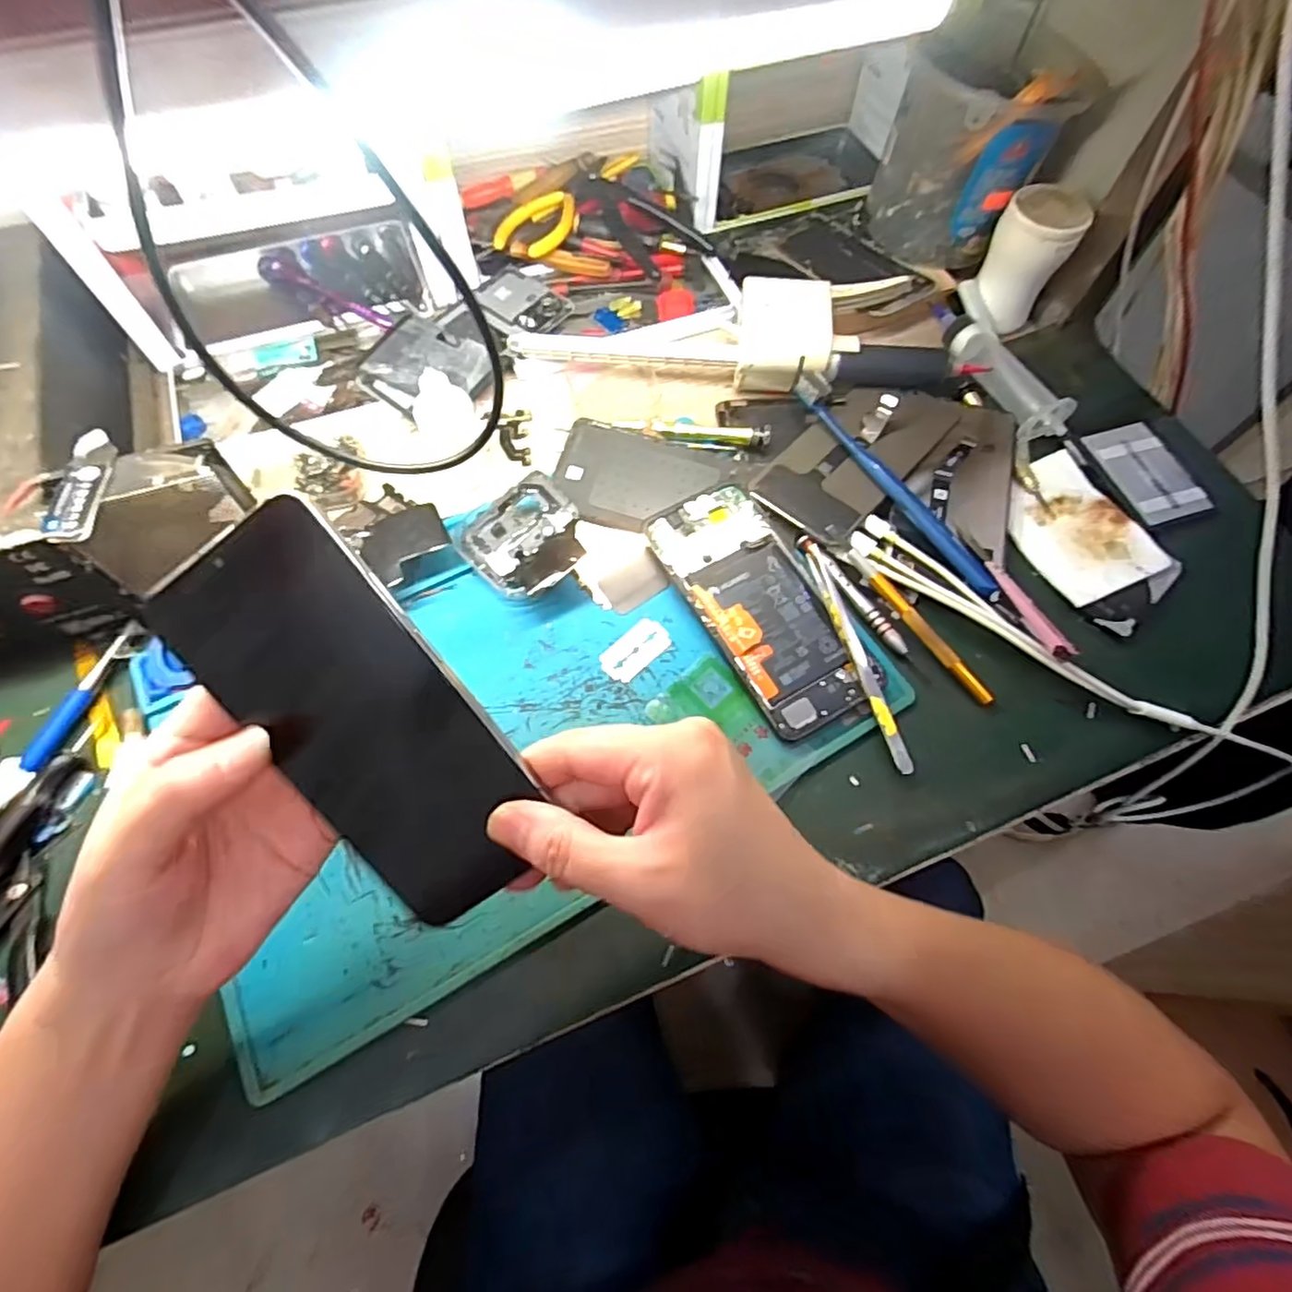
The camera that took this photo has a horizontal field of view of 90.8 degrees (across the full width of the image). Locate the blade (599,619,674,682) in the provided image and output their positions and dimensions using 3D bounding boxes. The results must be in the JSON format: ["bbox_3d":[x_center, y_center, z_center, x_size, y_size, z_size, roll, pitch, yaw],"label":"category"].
[{"bbox_3d":[-0.006,0.002,0.376,0.043,0.004,0.024,-41,72,-18],"label":"blade"}]

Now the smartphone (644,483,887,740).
[{"bbox_3d":[0.067,-0.028,0.379,0.072,0.013,0.160,-27,68,-13],"label":"smartphone"}]

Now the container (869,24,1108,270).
[{"bbox_3d":[0.237,-0.364,0.469,0.104,0.115,0.101,0,65,-1],"label":"container"}]

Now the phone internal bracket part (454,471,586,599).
[{"bbox_3d":[-0.074,-0.065,0.386,0.070,0.009,0.072,-35,73,1],"label":"phone internal bracket part"}]

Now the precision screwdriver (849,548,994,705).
[{"bbox_3d":[0.162,-0.014,0.378,0.009,0.011,0.115,-33,70,-15],"label":"precision screwdriver"}]

